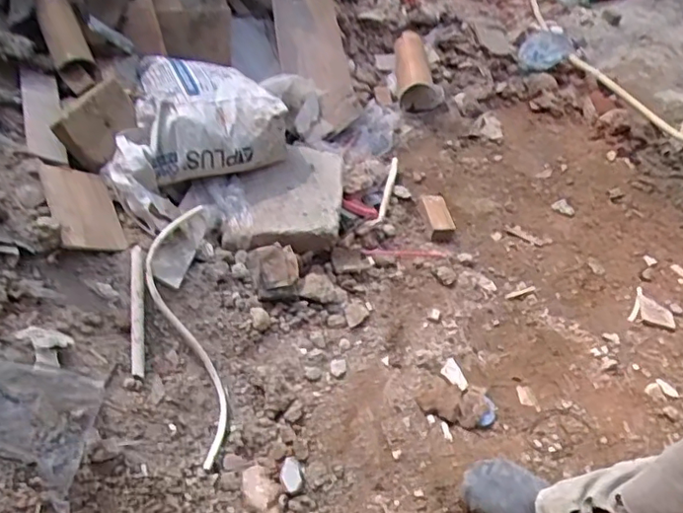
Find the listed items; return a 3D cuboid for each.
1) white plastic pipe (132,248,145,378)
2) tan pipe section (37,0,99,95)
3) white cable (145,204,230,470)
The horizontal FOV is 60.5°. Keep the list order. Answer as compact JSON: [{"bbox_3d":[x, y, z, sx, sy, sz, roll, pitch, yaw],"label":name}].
[{"bbox_3d":[-0.286,0.074,0.824,0.016,0.021,0.185,-2,75,-10],"label":"white plastic pipe"},{"bbox_3d":[-0.481,-0.372,1.028,0.064,0.056,0.186,-22,92,-27],"label":"tan pipe section"},{"bbox_3d":[-0.228,0.106,0.862,0.110,0.028,0.388,3,72,-43],"label":"white cable"}]

